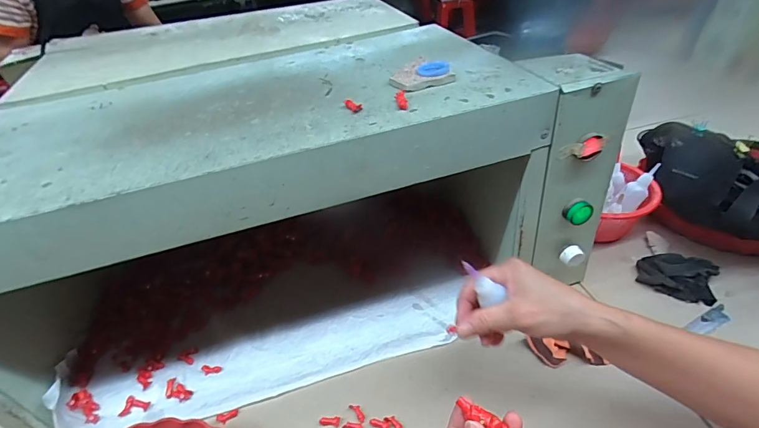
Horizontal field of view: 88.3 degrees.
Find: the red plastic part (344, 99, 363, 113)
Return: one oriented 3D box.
[{"bbox_3d":[-0.024,-0.098,0.354,0.008,0.007,0.020,-29,43,-24],"label":"red plastic part"}]

